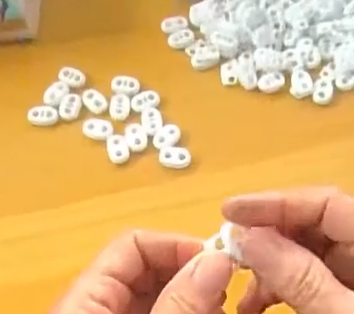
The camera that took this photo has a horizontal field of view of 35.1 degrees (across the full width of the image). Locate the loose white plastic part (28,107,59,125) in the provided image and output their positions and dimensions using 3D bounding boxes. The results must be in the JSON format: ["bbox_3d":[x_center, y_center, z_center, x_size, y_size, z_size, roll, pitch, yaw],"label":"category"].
[{"bbox_3d":[-0.102,-0.032,0.427,0.022,0.004,0.014,3,61,3],"label":"loose white plastic part"}]

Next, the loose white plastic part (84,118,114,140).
[{"bbox_3d":[-0.059,-0.021,0.420,0.023,0.004,0.016,8,61,5],"label":"loose white plastic part"}]

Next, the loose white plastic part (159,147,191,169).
[{"bbox_3d":[-0.001,0.001,0.409,0.022,0.007,0.016,8,61,5],"label":"loose white plastic part"}]

